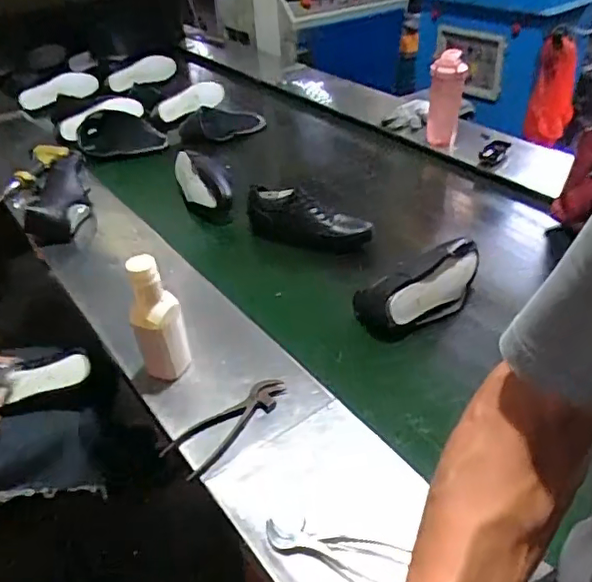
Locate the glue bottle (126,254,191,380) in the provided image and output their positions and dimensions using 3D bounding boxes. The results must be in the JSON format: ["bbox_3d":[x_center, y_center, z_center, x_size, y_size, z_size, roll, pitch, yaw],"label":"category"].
[{"bbox_3d":[-0.205,0.034,0.839,0.075,0.212,0.071,-17,39,-17],"label":"glue bottle"}]

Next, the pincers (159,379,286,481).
[{"bbox_3d":[-0.091,0.183,0.801,0.191,0.016,0.064,-31,45,-31],"label":"pincers"}]

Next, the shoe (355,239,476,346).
[{"bbox_3d":[0.232,0.007,1.002,0.273,0.112,0.073,-23,41,-24],"label":"shoe"}]

